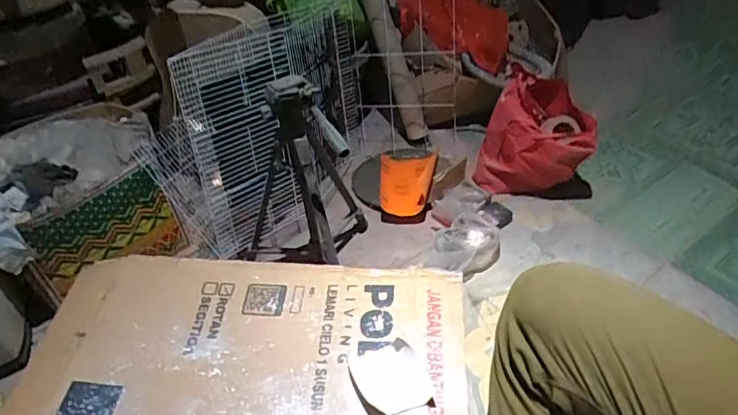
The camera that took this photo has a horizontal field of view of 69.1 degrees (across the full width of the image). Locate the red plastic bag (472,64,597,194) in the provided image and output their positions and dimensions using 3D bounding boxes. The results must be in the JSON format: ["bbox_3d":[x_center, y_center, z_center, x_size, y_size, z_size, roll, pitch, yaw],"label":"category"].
[{"bbox_3d":[0.443,-0.183,1.427,0.278,0.295,0.204,11,45,16],"label":"red plastic bag"}]

